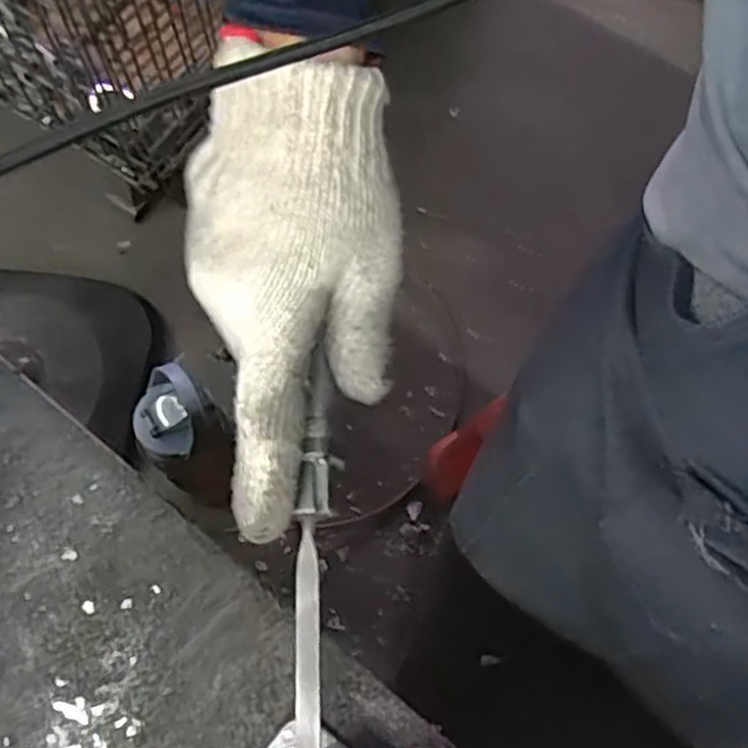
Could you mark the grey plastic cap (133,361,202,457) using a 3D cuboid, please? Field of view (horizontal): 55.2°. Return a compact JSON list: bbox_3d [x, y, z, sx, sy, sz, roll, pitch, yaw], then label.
[{"bbox_3d":[-0.236,0.043,0.824,0.081,0.049,0.099,-3,69,-3],"label":"grey plastic cap"}]

